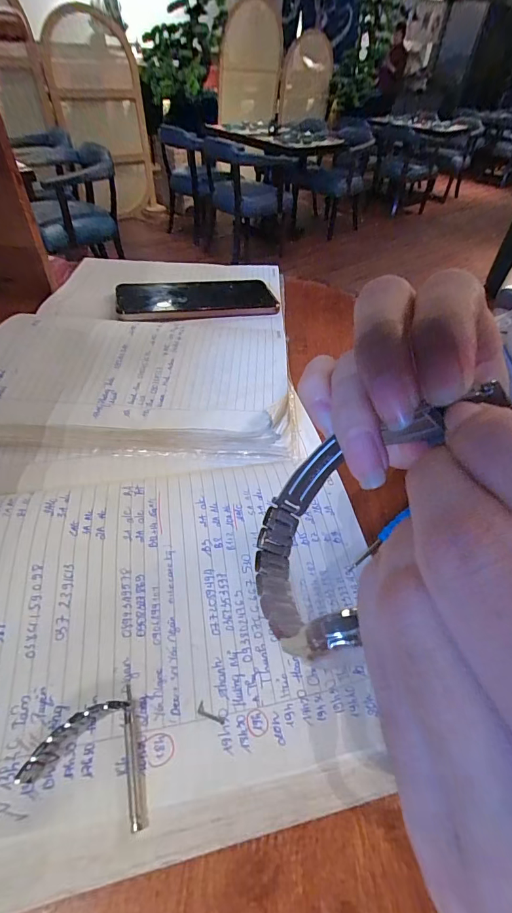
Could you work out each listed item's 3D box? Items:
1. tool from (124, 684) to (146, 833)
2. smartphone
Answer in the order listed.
[{"bbox_3d":[-0.051,0.120,0.155,0.005,0.004,0.048,-13,48,-15],"label":"tool"},{"bbox_3d":[-0.064,-0.175,0.417,0.165,0.010,0.089,-9,48,-12],"label":"smartphone"}]

